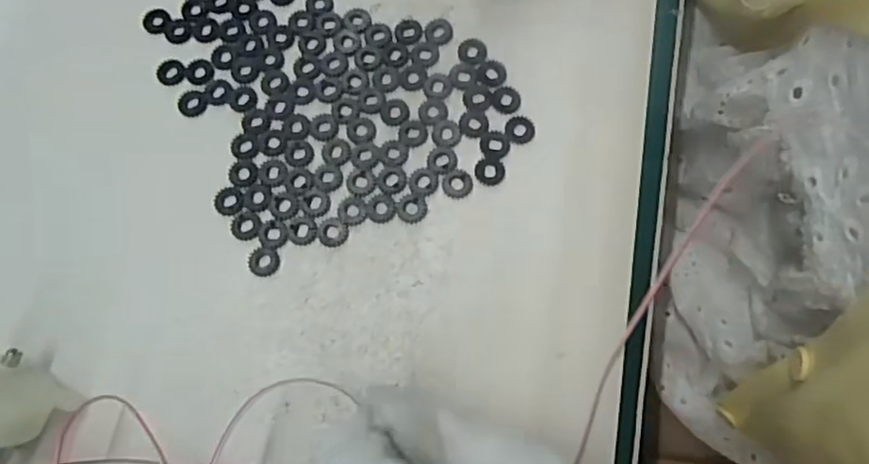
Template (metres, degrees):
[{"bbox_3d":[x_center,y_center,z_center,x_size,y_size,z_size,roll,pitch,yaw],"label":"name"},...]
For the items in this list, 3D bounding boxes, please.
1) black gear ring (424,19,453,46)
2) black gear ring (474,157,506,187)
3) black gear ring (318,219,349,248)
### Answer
[{"bbox_3d":[0.001,-0.075,0.245,0.011,0.004,0.010,-1,74,2],"label":"black gear ring"},{"bbox_3d":[0.019,-0.022,0.228,0.011,0.004,0.011,-1,74,2],"label":"black gear ring"},{"bbox_3d":[-0.036,0.000,0.226,0.011,0.004,0.010,-1,74,2],"label":"black gear ring"}]

